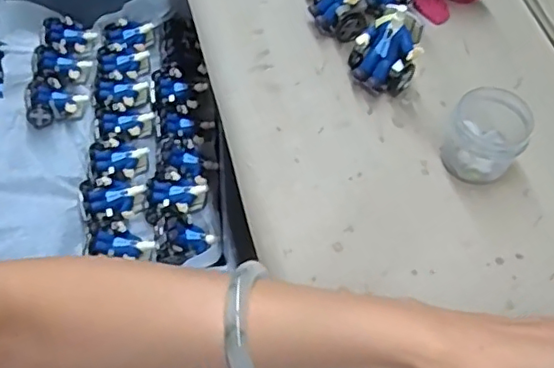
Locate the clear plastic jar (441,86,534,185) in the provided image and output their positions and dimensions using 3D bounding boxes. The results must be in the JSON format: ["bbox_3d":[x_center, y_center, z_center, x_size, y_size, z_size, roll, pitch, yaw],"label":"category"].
[{"bbox_3d":[0.143,-0.029,0.409,0.052,0.050,0.043,22,59,14],"label":"clear plastic jar"}]

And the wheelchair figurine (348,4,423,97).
[{"bbox_3d":[0.082,-0.099,0.446,0.048,0.061,0.038,4,56,2],"label":"wheelchair figurine"}]

